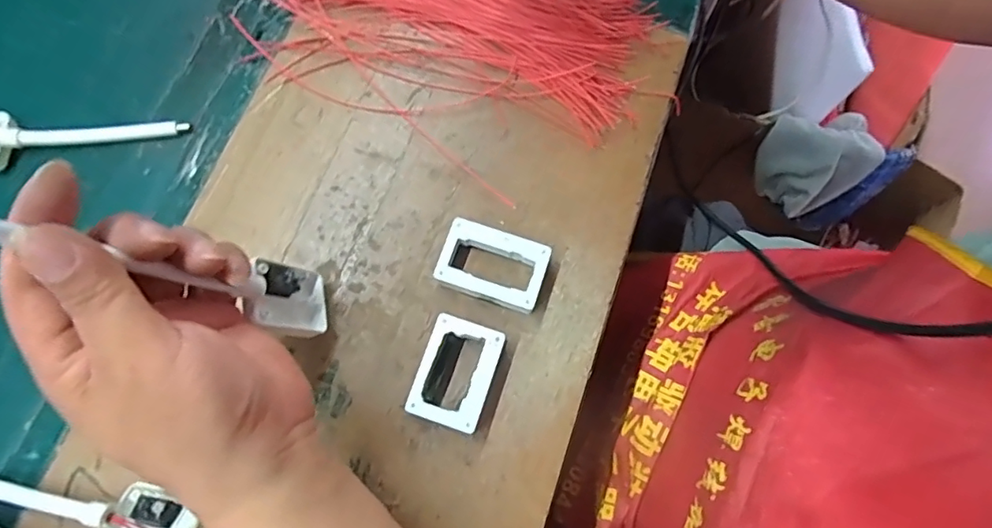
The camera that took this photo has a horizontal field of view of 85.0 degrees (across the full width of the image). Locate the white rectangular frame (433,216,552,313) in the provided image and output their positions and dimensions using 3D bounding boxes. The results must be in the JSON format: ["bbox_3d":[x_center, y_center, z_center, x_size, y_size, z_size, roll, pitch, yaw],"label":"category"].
[{"bbox_3d":[-0.002,0.002,0.319,0.060,0.017,0.041,18,75,5],"label":"white rectangular frame"}]

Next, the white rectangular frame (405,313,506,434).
[{"bbox_3d":[-0.021,0.061,0.302,0.039,0.016,0.056,18,75,5],"label":"white rectangular frame"}]

